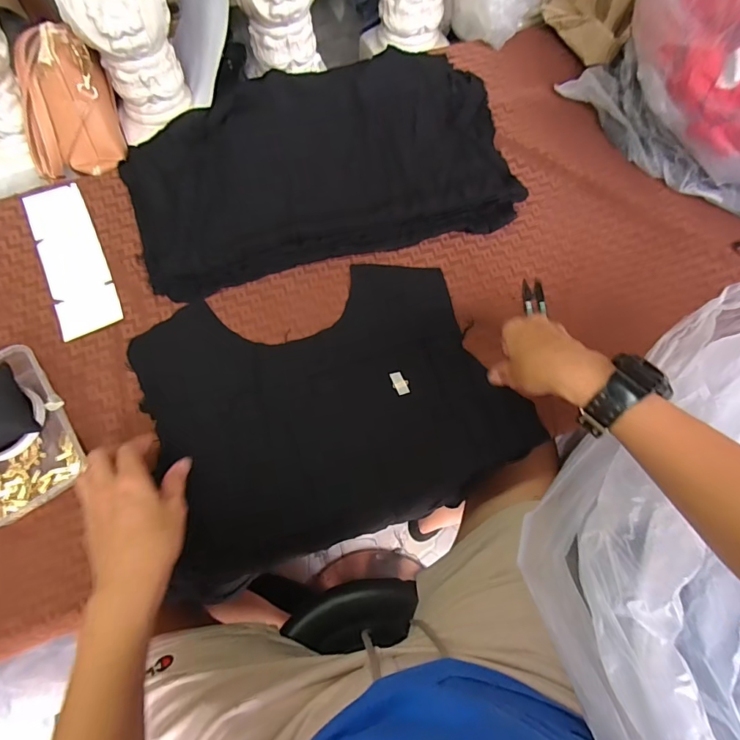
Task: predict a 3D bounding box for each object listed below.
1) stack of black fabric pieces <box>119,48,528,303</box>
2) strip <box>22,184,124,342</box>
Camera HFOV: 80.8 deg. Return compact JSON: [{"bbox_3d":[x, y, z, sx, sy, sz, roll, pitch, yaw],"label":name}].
[{"bbox_3d":[-0.070,-0.289,0.596,0.499,0.052,0.306,-14,70,-7],"label":"stack of black fabric pieces"},{"bbox_3d":[-0.382,-0.144,0.556,0.070,0.006,0.226,-24,73,-11],"label":"strip"}]

